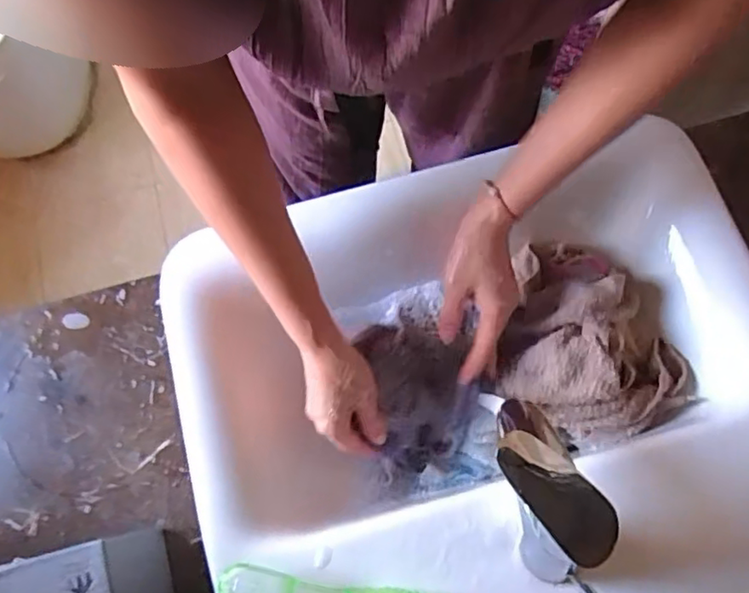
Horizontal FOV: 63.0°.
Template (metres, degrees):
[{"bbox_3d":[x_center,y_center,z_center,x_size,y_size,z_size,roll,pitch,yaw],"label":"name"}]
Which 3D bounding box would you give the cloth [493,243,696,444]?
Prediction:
[{"bbox_3d":[0.194,0.043,0.587,0.156,0.058,0.198,-28,75,-6],"label":"cloth"}]

